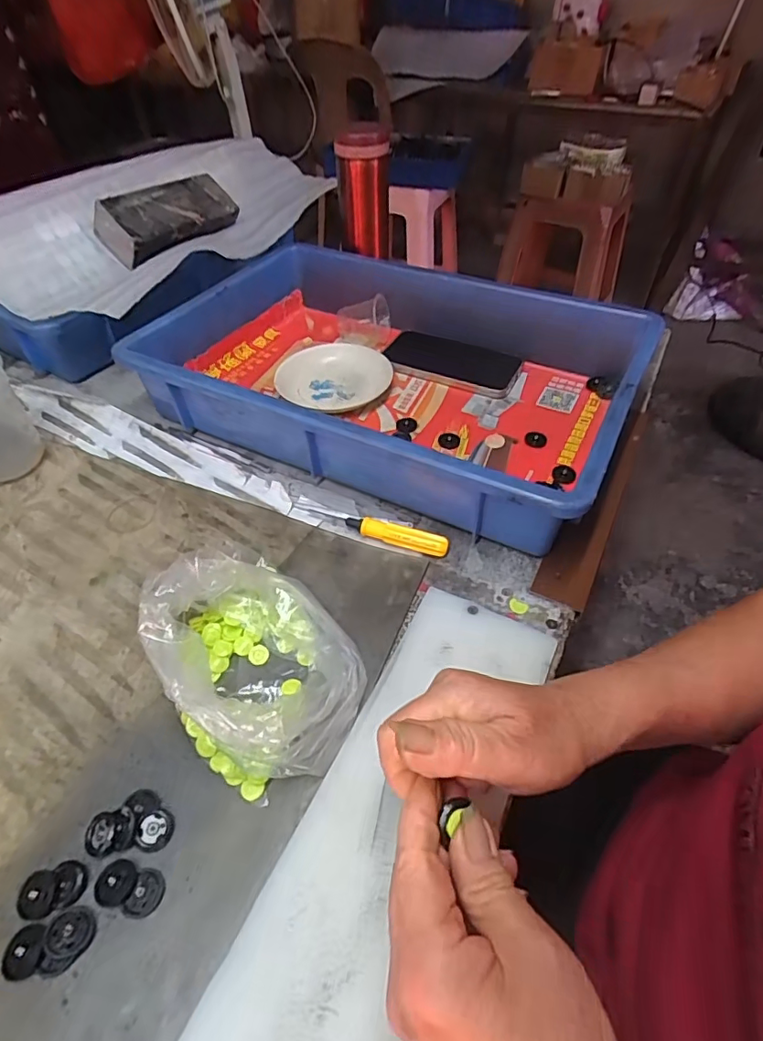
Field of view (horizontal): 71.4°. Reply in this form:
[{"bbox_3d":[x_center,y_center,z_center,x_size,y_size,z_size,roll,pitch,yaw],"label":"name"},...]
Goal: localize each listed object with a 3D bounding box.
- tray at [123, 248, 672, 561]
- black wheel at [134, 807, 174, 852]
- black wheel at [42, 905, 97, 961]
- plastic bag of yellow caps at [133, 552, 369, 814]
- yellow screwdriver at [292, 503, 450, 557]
[{"bbox_3d":[0.010,-0.152,0.528,0.442,0.089,0.306,21,50,20],"label":"tray"},{"bbox_3d":[-0.121,0.164,0.281,0.019,0.004,0.019,0,46,0],"label":"black wheel"},{"bbox_3d":[-0.148,0.194,0.251,0.022,0.006,0.020,0,46,0],"label":"black wheel"},{"bbox_3d":[-0.078,0.075,0.325,0.107,0.051,0.156,-24,50,-21],"label":"plastic bag of yellow caps"},{"bbox_3d":[-0.011,0.002,0.426,0.133,0.014,0.016,19,49,18],"label":"yellow screwdriver"}]

